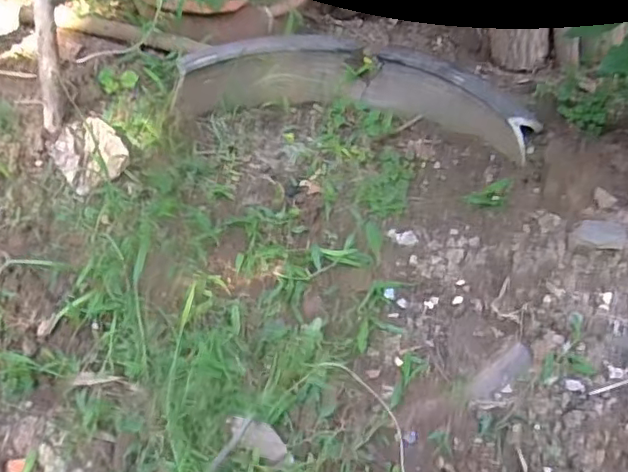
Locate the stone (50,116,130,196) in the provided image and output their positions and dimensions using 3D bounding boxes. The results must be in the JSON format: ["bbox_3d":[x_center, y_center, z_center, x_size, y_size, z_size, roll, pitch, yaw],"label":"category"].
[{"bbox_3d":[-0.334,-0.127,0.882,0.096,0.055,0.079,-28,53,-31],"label":"stone"}]

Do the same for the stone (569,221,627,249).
[{"bbox_3d":[0.358,0.002,0.736,0.075,0.019,0.046,7,43,0],"label":"stone"}]

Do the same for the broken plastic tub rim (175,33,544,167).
[{"bbox_3d":[0.074,-0.246,1.022,0.570,0.126,0.182,14,44,8],"label":"broken plastic tub rim"}]

